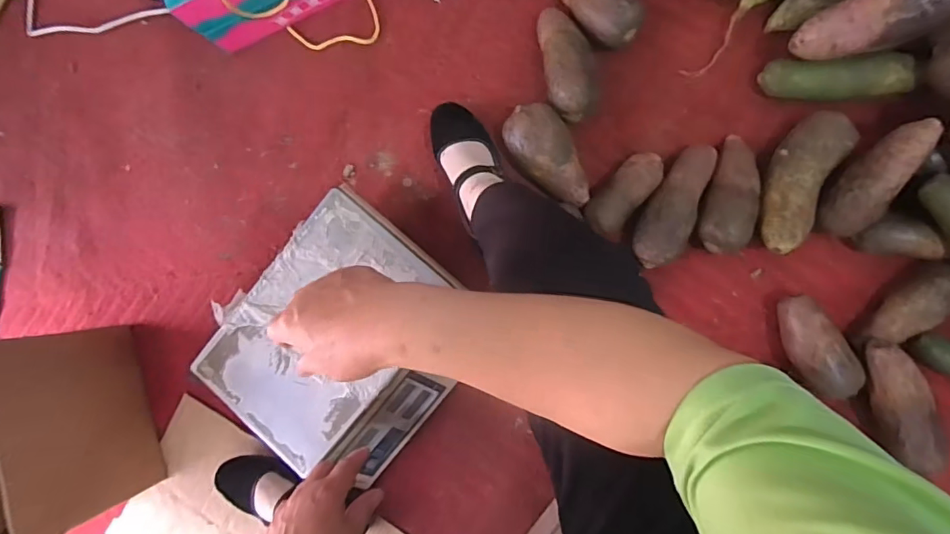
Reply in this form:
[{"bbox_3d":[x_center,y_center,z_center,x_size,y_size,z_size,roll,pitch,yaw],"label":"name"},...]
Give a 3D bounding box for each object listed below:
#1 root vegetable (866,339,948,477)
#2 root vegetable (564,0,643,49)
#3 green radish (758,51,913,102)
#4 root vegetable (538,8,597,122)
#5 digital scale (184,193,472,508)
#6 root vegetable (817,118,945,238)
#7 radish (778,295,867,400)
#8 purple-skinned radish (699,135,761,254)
[{"bbox_3d":[0.537,0.178,0.639,0.057,0.045,0.173,-19,88,8],"label":"root vegetable"},{"bbox_3d":[0.163,-0.379,0.717,0.069,0.062,0.168,-39,85,7],"label":"root vegetable"},{"bbox_3d":[0.482,-0.248,0.675,0.187,0.047,0.056,3,91,9],"label":"green radish"},{"bbox_3d":[0.131,-0.288,0.719,0.070,0.063,0.166,-10,89,9],"label":"root vegetable"},{"bbox_3d":[-0.183,0.109,0.733,0.314,0.089,0.350,41,96,6],"label":"digital scale"},{"bbox_3d":[0.501,-0.112,0.637,0.066,0.050,0.160,33,118,7],"label":"root vegetable"},{"bbox_3d":[0.447,0.105,0.675,0.074,0.061,0.140,-27,87,8],"label":"radish"},{"bbox_3d":[0.346,-0.100,0.692,0.069,0.061,0.163,11,92,8],"label":"purple-skinned radish"}]

